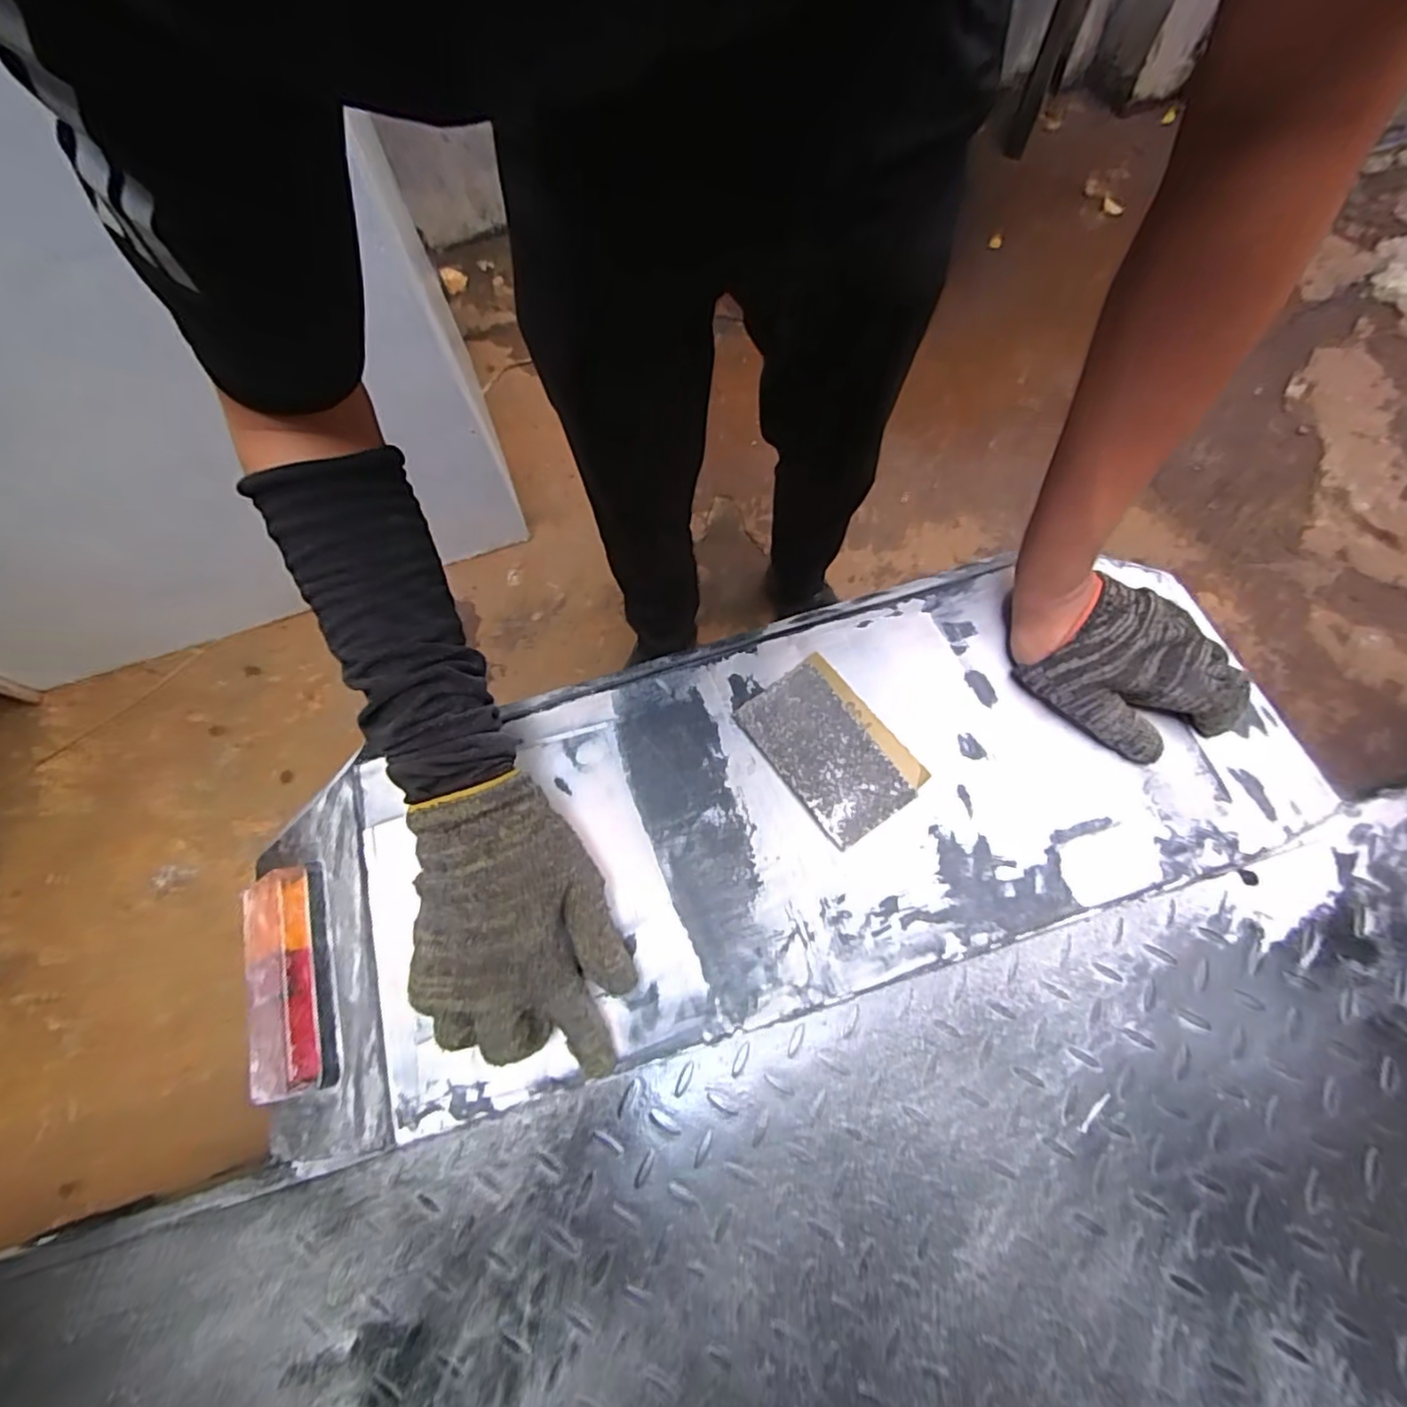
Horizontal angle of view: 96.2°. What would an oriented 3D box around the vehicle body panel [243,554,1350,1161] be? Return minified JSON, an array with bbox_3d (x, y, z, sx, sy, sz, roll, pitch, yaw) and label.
[{"bbox_3d":[0.047,0.078,0.445,0.737,0.099,0.244,-16,69,-1],"label":"vehicle body panel"}]

